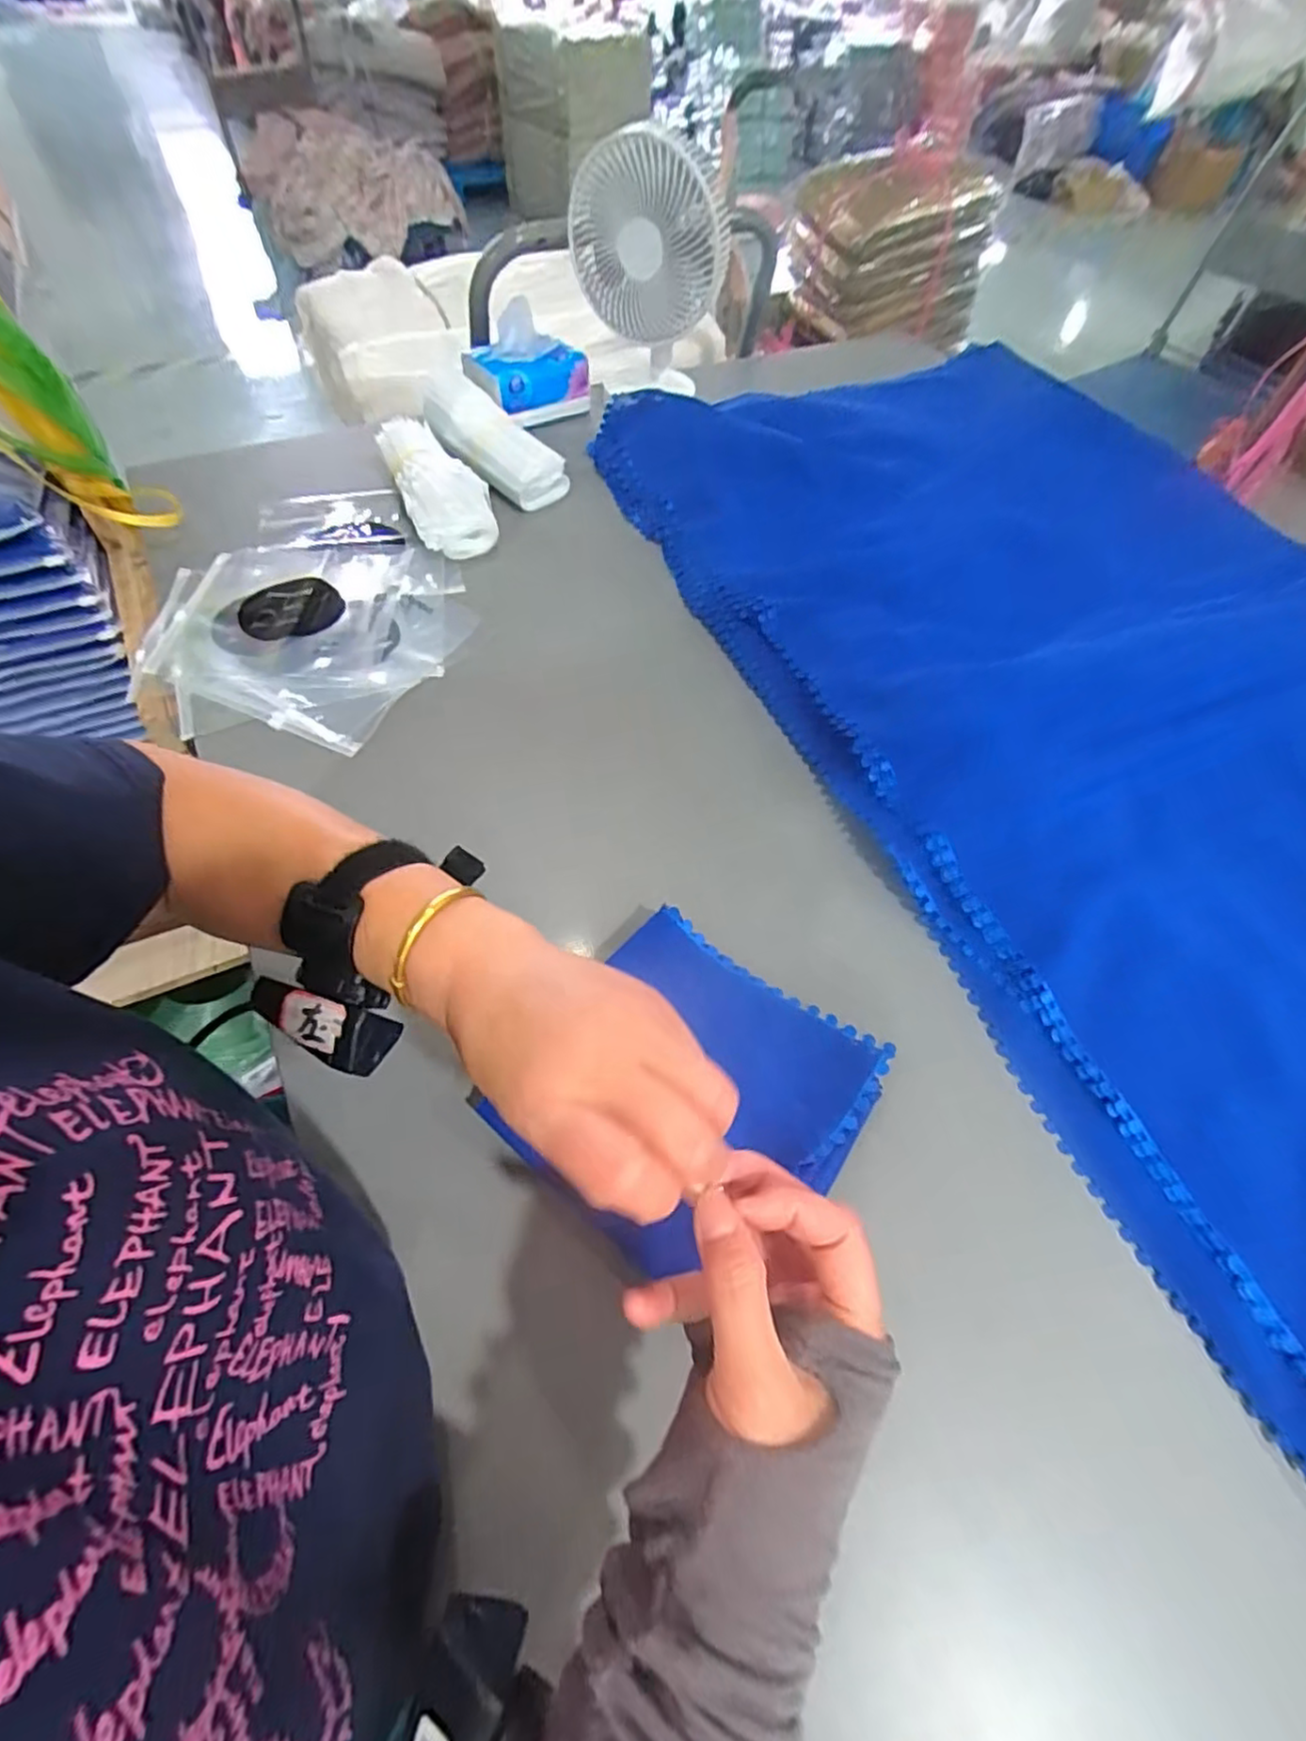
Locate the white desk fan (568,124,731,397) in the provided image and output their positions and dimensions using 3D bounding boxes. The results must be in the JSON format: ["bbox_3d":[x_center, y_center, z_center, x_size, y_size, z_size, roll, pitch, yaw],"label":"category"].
[{"bbox_3d":[-0.004,-0.746,0.835,0.178,0.258,0.206,-5,59,-4],"label":"white desk fan"}]

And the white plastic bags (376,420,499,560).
[{"bbox_3d":[-0.249,-0.434,0.741,0.079,0.071,0.205,-24,62,-15],"label":"white plastic bags"}]

